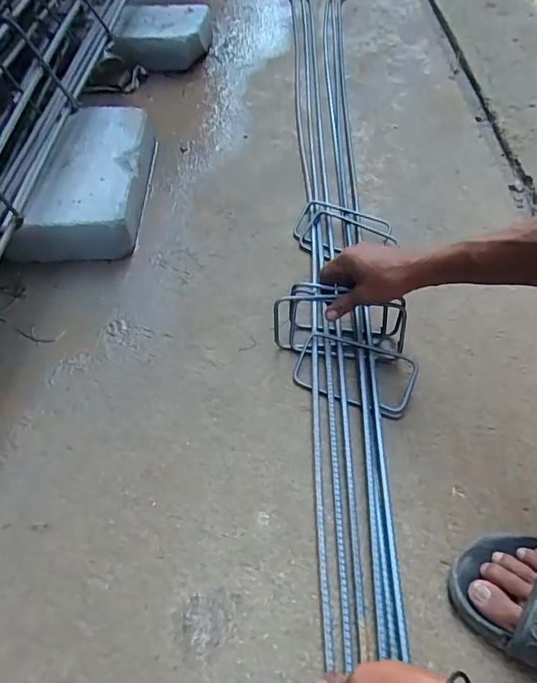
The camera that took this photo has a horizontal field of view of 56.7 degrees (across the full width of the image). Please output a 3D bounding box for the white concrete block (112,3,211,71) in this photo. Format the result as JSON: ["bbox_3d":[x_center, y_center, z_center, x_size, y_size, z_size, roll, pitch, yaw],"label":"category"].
[{"bbox_3d":[-0.257,-0.746,1.210,0.216,0.086,0.221,1,52,3],"label":"white concrete block"}]

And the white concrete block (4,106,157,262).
[{"bbox_3d":[-0.297,-0.281,0.844,0.177,0.082,0.333,-1,52,1],"label":"white concrete block"}]

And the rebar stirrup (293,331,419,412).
[{"bbox_3d":[0.108,0.034,0.619,0.144,0.025,0.087,20,55,16],"label":"rebar stirrup"}]

